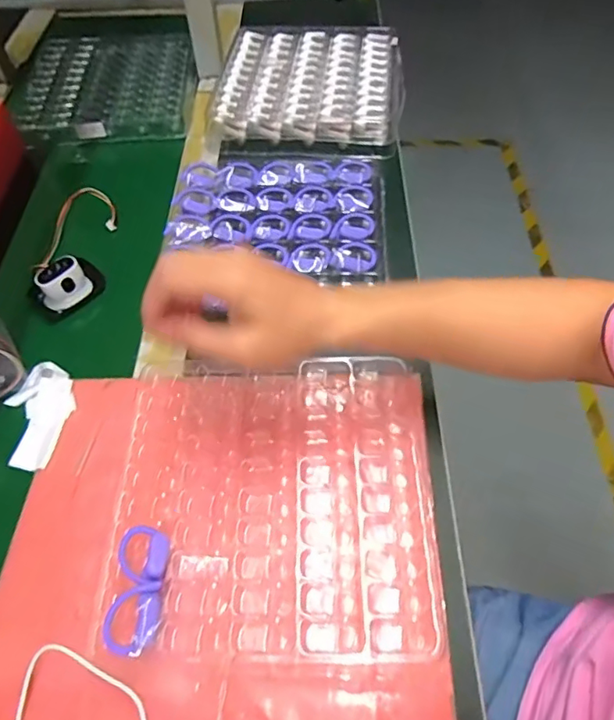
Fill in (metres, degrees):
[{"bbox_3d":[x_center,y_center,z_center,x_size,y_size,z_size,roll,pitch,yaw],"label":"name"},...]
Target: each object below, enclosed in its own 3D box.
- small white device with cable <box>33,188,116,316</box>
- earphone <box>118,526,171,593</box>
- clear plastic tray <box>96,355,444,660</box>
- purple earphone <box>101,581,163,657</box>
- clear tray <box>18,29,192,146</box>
[{"bbox_3d":[-0.273,-0.127,0.618,0.070,0.046,0.152,1,57,2],"label":"small white device with cable"},{"bbox_3d":[-0.125,0.150,0.401,0.036,0.012,0.048,3,57,3],"label":"earphone"},{"bbox_3d":[-0.027,0.104,0.437,0.249,0.031,0.243,-2,57,0],"label":"clear plastic tray"},{"bbox_3d":[-0.123,0.182,0.372,0.033,0.017,0.046,-2,57,0],"label":"purple earphone"},{"bbox_3d":[-0.304,-0.435,0.818,0.252,0.020,0.275,-4,57,-1],"label":"clear tray"}]

